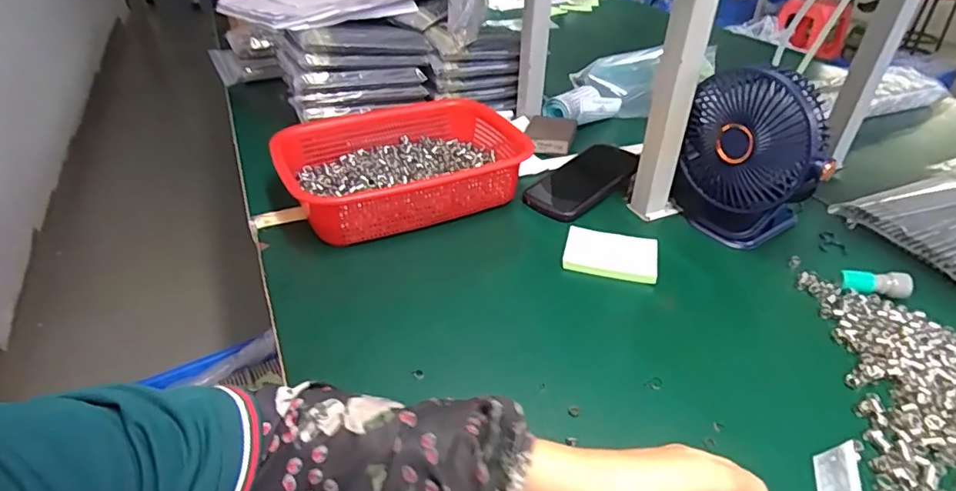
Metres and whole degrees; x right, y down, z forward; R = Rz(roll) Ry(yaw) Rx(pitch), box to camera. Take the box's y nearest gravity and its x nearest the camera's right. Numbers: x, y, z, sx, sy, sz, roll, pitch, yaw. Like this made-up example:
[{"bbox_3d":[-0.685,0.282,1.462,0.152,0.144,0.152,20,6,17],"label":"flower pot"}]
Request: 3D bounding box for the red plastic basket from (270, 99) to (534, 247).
[{"bbox_3d":[-0.086,-0.097,0.651,0.279,0.073,0.208,-12,38,-17],"label":"red plastic basket"}]

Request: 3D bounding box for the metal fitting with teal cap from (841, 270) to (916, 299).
[{"bbox_3d":[0.394,0.038,0.525,0.059,0.020,0.021,5,36,6],"label":"metal fitting with teal cap"}]

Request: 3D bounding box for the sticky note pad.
[{"bbox_3d":[0.141,0.010,0.564,0.095,0.016,0.065,10,37,12],"label":"sticky note pad"}]

